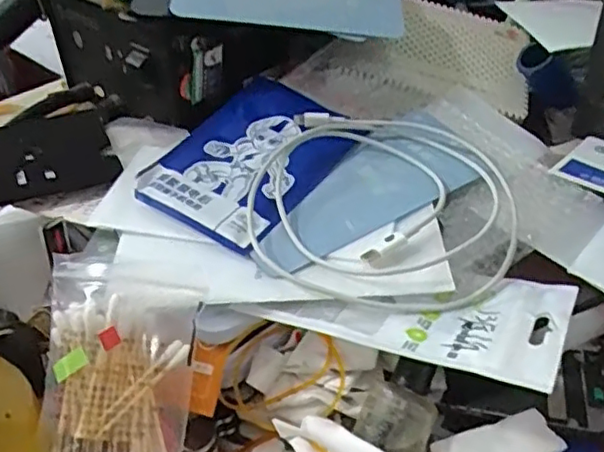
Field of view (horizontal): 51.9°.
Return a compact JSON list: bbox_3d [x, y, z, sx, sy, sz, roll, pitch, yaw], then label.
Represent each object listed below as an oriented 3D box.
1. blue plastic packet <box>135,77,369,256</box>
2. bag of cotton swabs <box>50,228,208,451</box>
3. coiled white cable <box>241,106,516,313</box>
[{"bbox_3d":[-0.031,-0.043,0.372,0.089,0.023,0.127,21,44,28],"label":"blue plastic packet"},{"bbox_3d":[-0.084,0.060,0.284,0.067,0.019,0.102,8,79,-2],"label":"bag of cotton swabs"},{"bbox_3d":[0.043,-0.021,0.344,0.142,0.019,0.161,2,38,7],"label":"coiled white cable"}]

